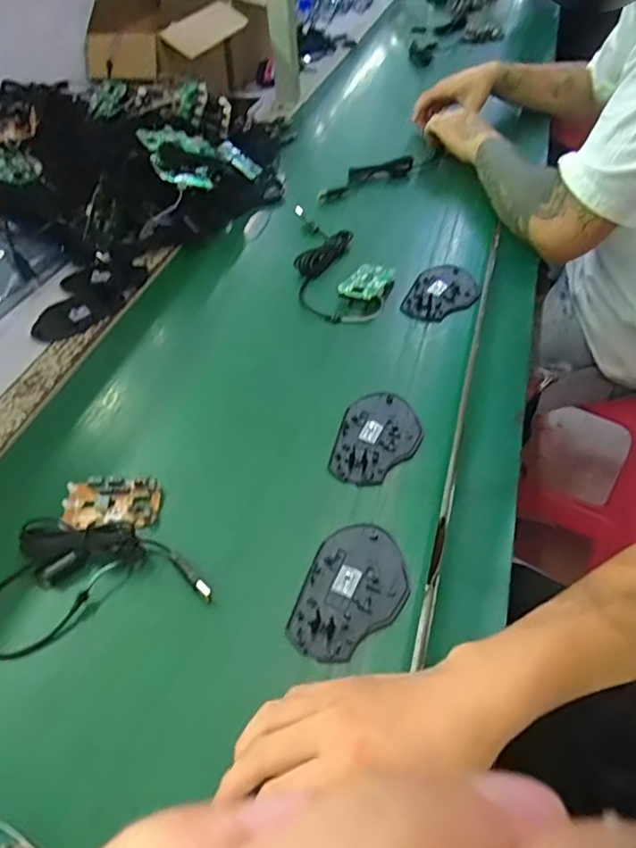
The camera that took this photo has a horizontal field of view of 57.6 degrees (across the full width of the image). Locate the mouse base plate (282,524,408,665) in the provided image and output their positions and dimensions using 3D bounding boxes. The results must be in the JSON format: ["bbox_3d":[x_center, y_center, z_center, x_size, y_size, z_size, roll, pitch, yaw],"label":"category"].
[{"bbox_3d":[0.026,0.121,0.421,0.070,0.008,0.106,16,49,18],"label":"mouse base plate"}]

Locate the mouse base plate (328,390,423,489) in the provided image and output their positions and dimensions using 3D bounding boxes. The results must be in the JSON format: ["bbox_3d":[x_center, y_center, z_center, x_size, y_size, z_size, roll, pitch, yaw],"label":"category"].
[{"bbox_3d":[0.054,0.011,0.518,0.070,0.006,0.106,12,48,16],"label":"mouse base plate"}]

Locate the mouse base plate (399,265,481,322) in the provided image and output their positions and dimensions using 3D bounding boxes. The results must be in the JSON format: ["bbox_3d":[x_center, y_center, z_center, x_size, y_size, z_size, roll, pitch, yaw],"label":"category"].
[{"bbox_3d":[0.138,-0.152,0.663,0.105,0.012,0.077,-32,54,-25],"label":"mouse base plate"}]

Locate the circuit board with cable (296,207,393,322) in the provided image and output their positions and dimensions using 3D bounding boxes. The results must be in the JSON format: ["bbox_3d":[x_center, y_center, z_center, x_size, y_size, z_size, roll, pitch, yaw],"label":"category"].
[{"bbox_3d":[0.024,-0.214,0.727,0.110,0.034,0.261,-9,46,-5],"label":"circuit board with cable"}]

